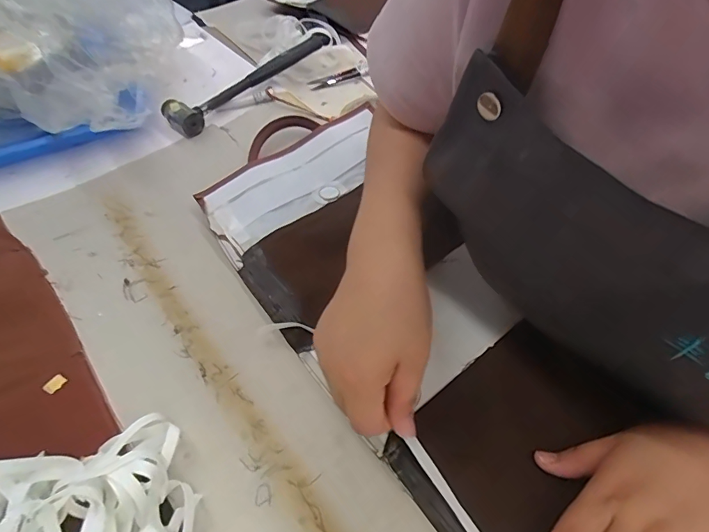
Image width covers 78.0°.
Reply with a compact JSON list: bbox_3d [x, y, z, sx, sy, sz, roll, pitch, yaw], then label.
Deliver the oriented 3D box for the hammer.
[{"bbox_3d":[-0.130,-0.262,0.597,0.047,0.035,0.286,33,60,22],"label":"hammer"}]

